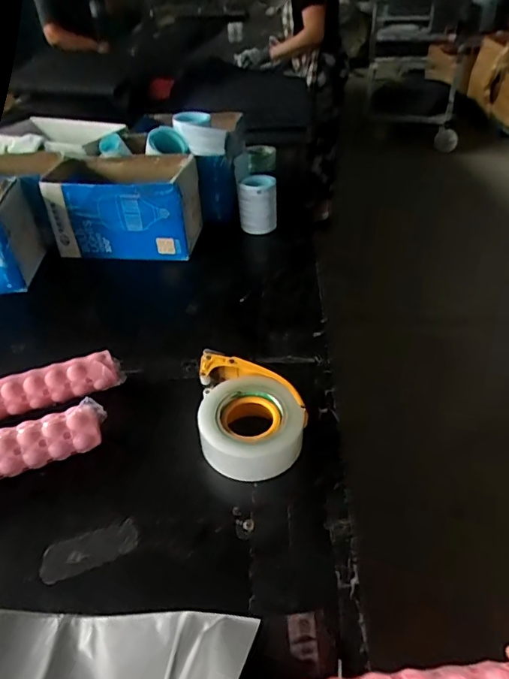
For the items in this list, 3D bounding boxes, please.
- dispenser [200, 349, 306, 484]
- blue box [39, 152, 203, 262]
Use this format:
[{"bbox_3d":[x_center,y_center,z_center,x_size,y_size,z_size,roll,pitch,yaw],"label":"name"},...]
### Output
[{"bbox_3d":[-0.004,0.091,0.606,0.123,0.073,0.152,-3,36,-1],"label":"dispenser"},{"bbox_3d":[-0.276,-0.271,1.031,0.313,0.169,0.197,-1,36,2],"label":"blue box"}]

